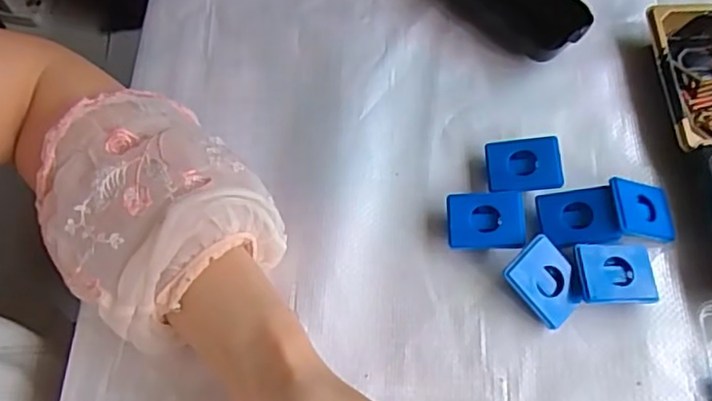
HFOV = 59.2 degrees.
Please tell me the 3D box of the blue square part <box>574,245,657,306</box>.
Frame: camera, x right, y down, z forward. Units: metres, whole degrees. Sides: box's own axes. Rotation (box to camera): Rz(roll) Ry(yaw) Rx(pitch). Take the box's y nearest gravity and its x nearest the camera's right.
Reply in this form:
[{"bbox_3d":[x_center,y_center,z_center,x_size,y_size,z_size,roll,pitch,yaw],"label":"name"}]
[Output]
[{"bbox_3d":[0.148,0.044,0.359,0.046,0.017,0.033,4,66,2],"label":"blue square part"}]

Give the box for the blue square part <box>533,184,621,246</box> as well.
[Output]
[{"bbox_3d":[0.131,0.010,0.371,0.042,0.004,0.034,-11,67,20],"label":"blue square part"}]

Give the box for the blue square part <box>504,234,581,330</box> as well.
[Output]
[{"bbox_3d":[0.108,0.046,0.355,0.035,0.005,0.045,-42,91,-10],"label":"blue square part"}]

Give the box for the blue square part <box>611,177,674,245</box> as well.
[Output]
[{"bbox_3d":[0.169,0.006,0.368,0.043,0.004,0.034,9,67,-22],"label":"blue square part"}]

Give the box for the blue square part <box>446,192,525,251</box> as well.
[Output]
[{"bbox_3d":[0.077,0.014,0.376,0.044,0.016,0.035,1,65,1],"label":"blue square part"}]

